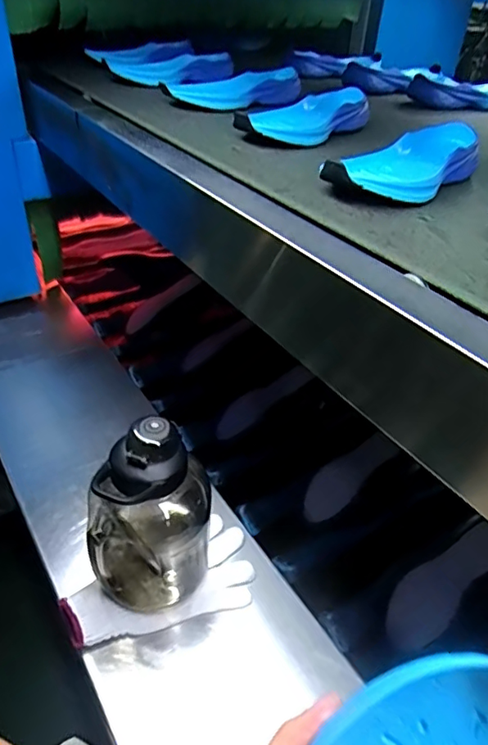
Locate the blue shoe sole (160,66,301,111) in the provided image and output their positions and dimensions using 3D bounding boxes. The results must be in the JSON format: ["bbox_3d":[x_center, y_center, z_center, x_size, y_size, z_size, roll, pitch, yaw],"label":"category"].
[{"bbox_3d":[-0.007,-0.431,0.801,0.218,0.040,0.080,-15,43,-24],"label":"blue shoe sole"}]

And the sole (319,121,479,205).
[{"bbox_3d":[0.170,-0.216,0.543,0.083,0.035,0.216,31,45,28],"label":"sole"}]

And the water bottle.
[{"bbox_3d":[-0.098,0.159,0.553,0.122,0.214,0.092,-5,40,-10],"label":"water bottle"}]

